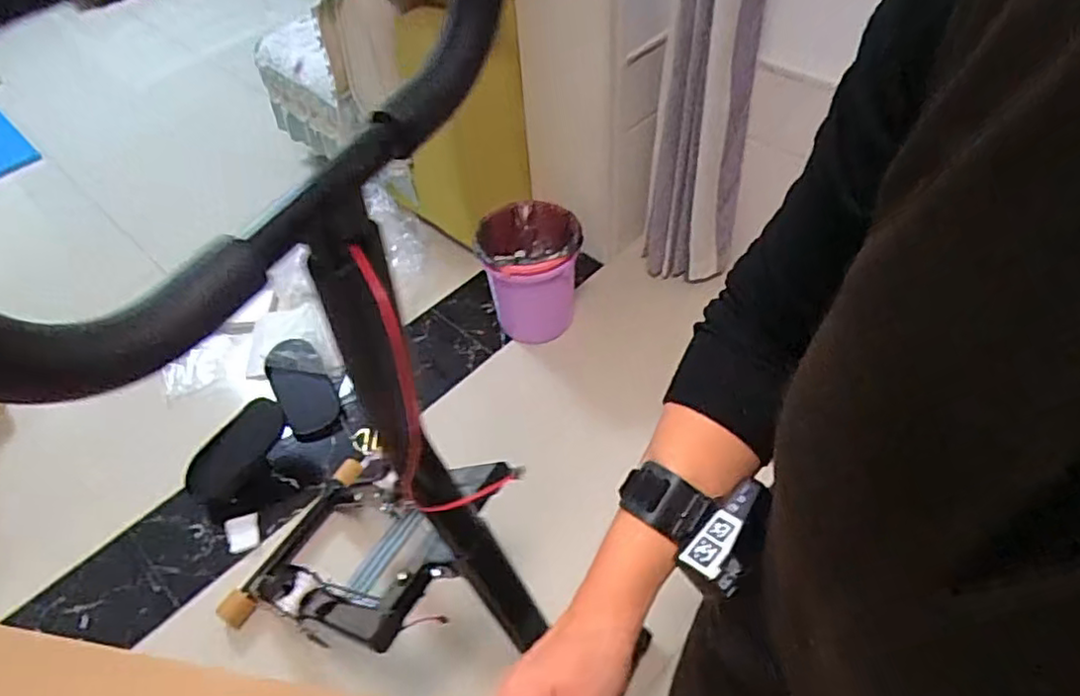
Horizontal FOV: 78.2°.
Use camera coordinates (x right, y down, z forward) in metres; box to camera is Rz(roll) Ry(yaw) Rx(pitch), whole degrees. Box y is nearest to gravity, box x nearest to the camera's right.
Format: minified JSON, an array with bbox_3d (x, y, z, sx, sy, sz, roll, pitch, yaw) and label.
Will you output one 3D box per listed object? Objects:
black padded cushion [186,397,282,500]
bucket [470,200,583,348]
[{"bbox_3d":[-0.678,0.223,1.479,0.102,0.031,0.251,41,79,-9],"label":"black padded cushion"},{"bbox_3d":[-0.024,-0.180,1.641,0.228,0.299,0.226,-3,49,3],"label":"bucket"}]

